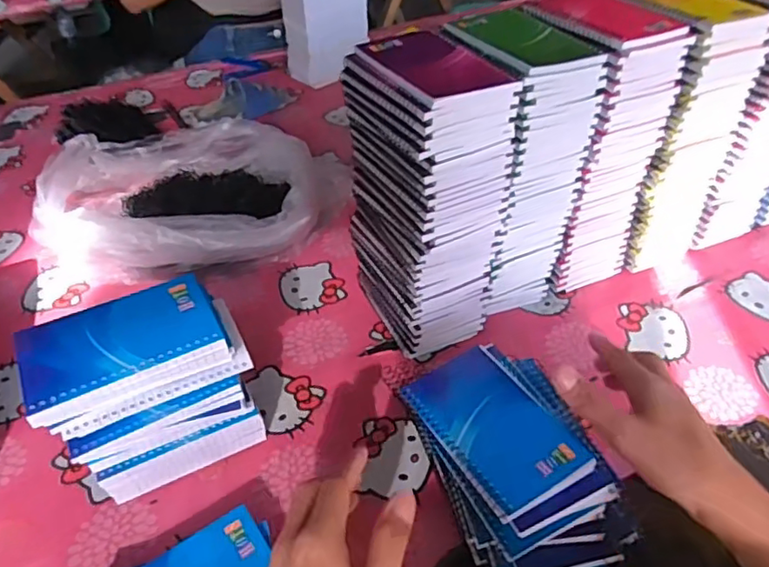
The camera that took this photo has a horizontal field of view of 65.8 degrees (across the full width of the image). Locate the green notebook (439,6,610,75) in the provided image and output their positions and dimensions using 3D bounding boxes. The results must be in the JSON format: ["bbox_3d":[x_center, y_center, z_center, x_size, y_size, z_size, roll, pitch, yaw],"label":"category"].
[{"bbox_3d":[0.115,-0.212,0.516,0.085,0.012,0.121,-21,46,-20],"label":"green notebook"}]

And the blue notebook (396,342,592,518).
[{"bbox_3d":[0.085,0.105,0.449,0.091,0.005,0.132,-23,46,-22],"label":"blue notebook"}]

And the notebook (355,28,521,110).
[{"bbox_3d":[0.040,-0.180,0.478,0.096,0.010,0.127,-22,46,-21],"label":"notebook"}]

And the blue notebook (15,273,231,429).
[{"bbox_3d":[-0.184,0.043,0.421,0.127,0.021,0.080,-22,46,-22],"label":"blue notebook"}]

